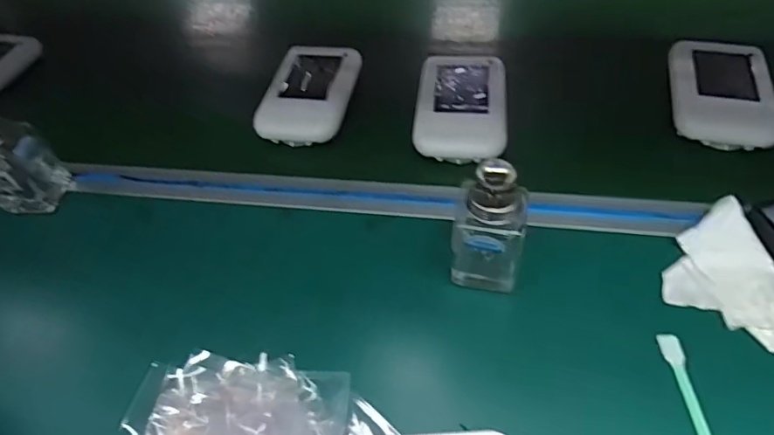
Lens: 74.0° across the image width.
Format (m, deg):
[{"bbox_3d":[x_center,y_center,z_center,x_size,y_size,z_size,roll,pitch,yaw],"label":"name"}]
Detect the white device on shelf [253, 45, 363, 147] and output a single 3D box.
[{"bbox_3d":[-0.090,-0.152,0.604,0.098,0.022,0.161,7,54,10],"label":"white device on shelf"}]

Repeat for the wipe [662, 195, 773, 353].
[{"bbox_3d":[0.296,0.045,0.410,0.114,0.019,0.103,29,61,24],"label":"wipe"}]

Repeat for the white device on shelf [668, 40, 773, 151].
[{"bbox_3d":[0.354,-0.137,0.546,0.092,0.021,0.151,7,54,10],"label":"white device on shelf"}]

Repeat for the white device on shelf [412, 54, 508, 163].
[{"bbox_3d":[0.082,-0.124,0.565,0.096,0.021,0.153,3,54,8],"label":"white device on shelf"}]

